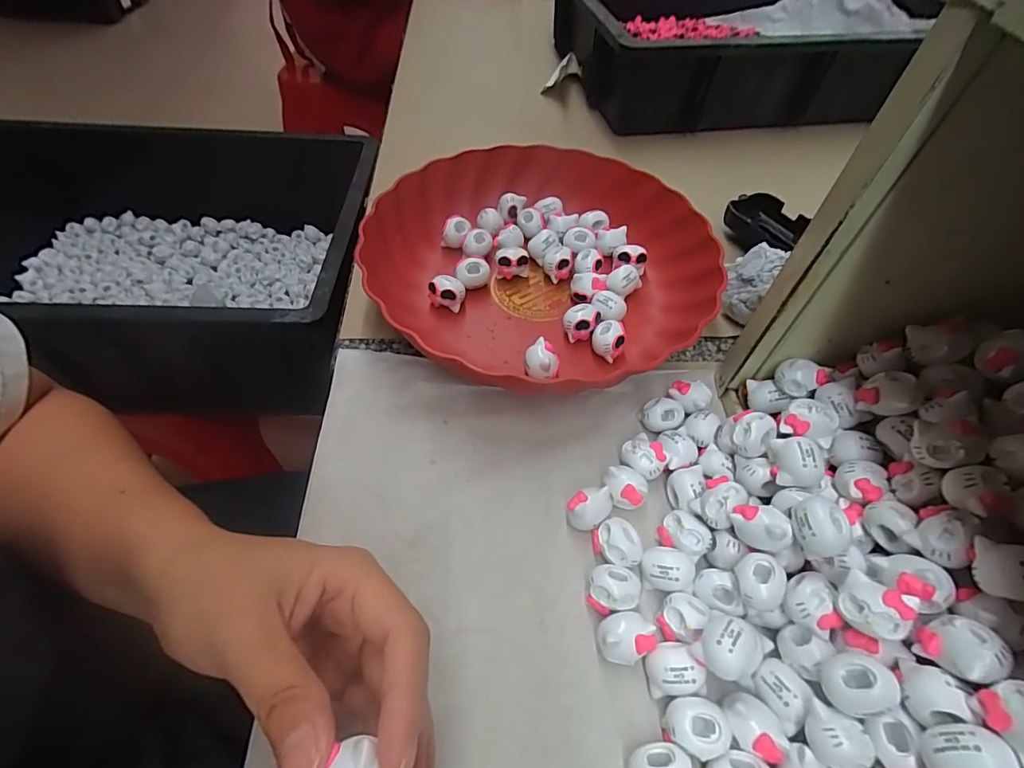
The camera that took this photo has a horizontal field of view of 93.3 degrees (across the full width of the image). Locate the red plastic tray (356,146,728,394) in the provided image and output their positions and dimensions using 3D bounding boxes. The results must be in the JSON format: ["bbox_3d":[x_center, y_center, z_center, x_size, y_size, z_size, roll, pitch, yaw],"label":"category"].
[{"bbox_3d":[0.023,-0.091,0.355,0.228,0.050,0.231,34,57,20],"label":"red plastic tray"}]

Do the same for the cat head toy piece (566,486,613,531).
[{"bbox_3d":[0.042,0.069,0.263,0.024,0.019,0.020,-31,61,-25],"label":"cat head toy piece"}]

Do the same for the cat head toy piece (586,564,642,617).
[{"bbox_3d":[0.050,0.103,0.240,0.024,0.021,0.022,14,52,6],"label":"cat head toy piece"}]

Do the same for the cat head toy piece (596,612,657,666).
[{"bbox_3d":[0.052,0.119,0.226,0.023,0.021,0.022,2,52,-3],"label":"cat head toy piece"}]

